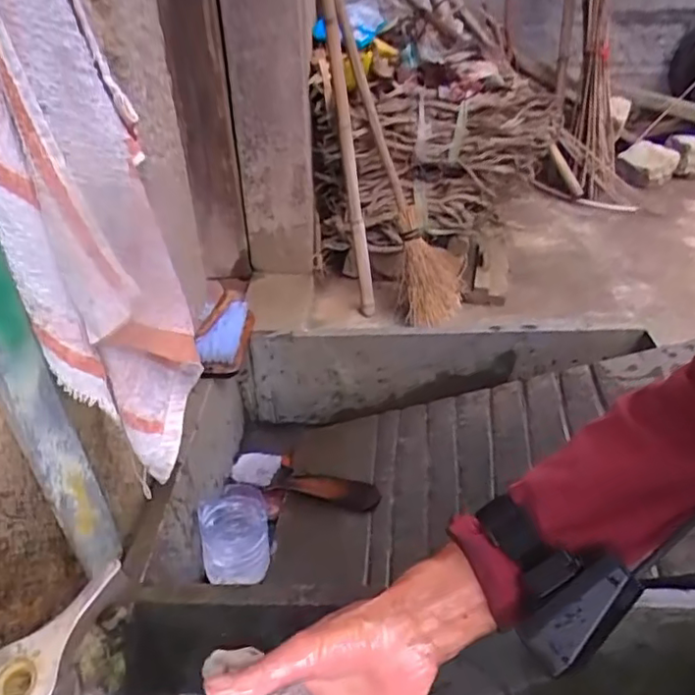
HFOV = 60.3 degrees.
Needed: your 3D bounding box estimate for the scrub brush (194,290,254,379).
[{"bbox_3d":[-0.152,-0.017,0.744,0.052,0.036,0.132,3,38,4],"label":"scrub brush"}]

